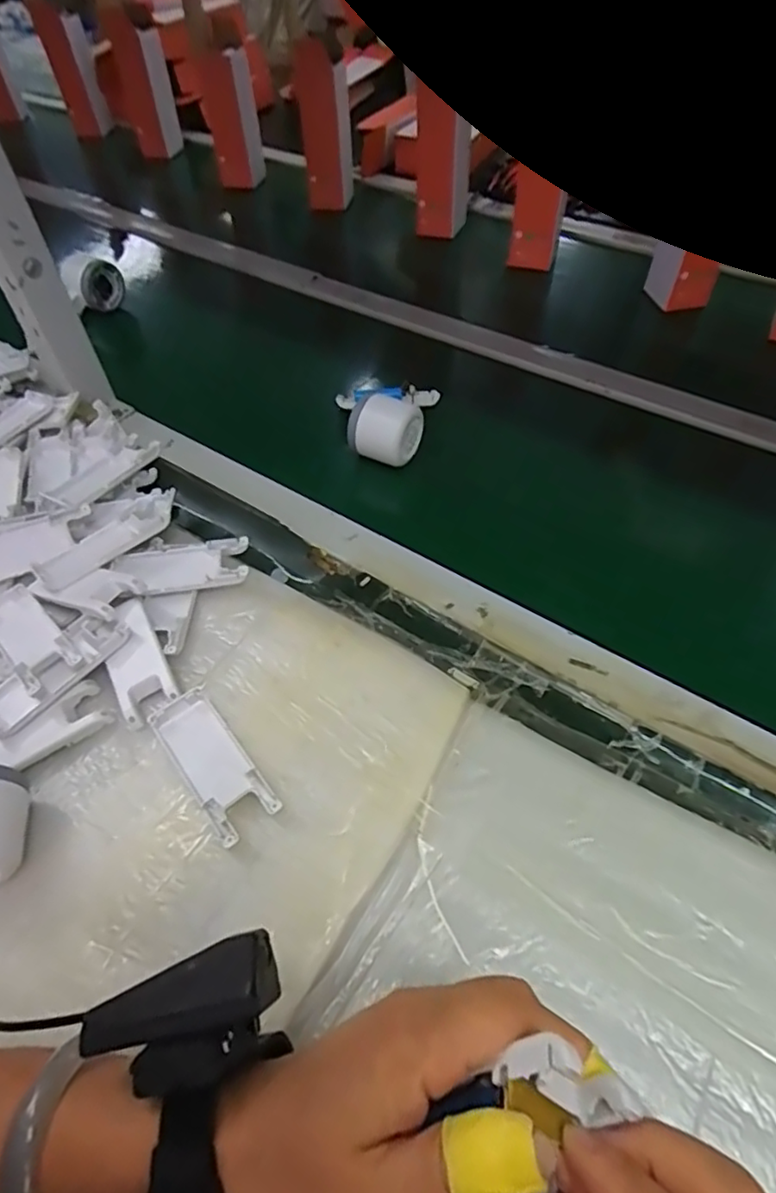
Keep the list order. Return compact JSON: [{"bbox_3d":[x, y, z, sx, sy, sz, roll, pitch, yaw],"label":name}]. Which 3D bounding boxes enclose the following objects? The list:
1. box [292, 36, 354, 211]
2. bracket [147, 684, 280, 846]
[{"bbox_3d":[-0.094,-0.702,0.903,0.071,0.193,0.058,8,53,8],"label":"box"},{"bbox_3d":[-0.111,0.105,0.379,0.038,0.012,0.104,-33,58,-21],"label":"bracket"}]

